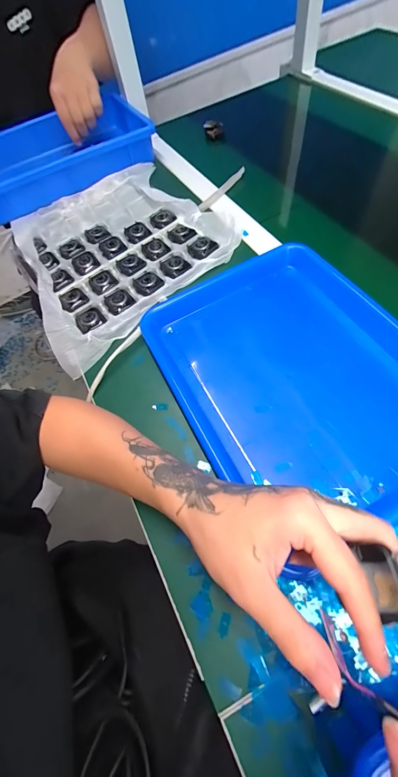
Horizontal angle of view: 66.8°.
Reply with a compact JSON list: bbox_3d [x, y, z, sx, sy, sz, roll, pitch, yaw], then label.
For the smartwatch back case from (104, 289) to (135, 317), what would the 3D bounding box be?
[{"bbox_3d":[-0.115,-0.126,0.434,0.039,0.006,0.048,-34,62,-10],"label":"smartwatch back case"}]

